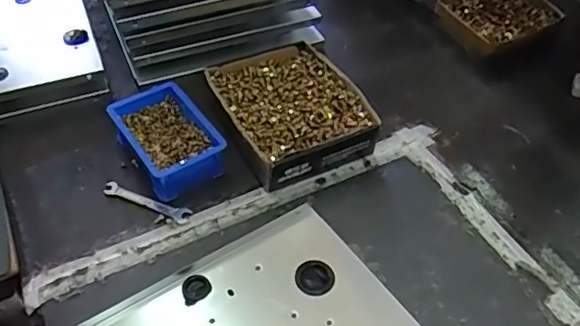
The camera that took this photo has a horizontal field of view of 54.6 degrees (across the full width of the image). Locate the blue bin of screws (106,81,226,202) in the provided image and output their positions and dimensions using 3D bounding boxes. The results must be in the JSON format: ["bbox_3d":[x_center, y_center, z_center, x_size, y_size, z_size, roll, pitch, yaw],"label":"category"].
[{"bbox_3d":[-0.159,-0.032,0.730,0.101,0.055,0.150,-26,51,-23],"label":"blue bin of screws"}]

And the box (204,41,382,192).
[{"bbox_3d":[-0.001,-0.075,0.773,0.189,0.058,0.203,-21,50,-18],"label":"box"}]

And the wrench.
[{"bbox_3d":[-0.174,0.047,0.688,0.113,0.010,0.024,19,49,18],"label":"wrench"}]

